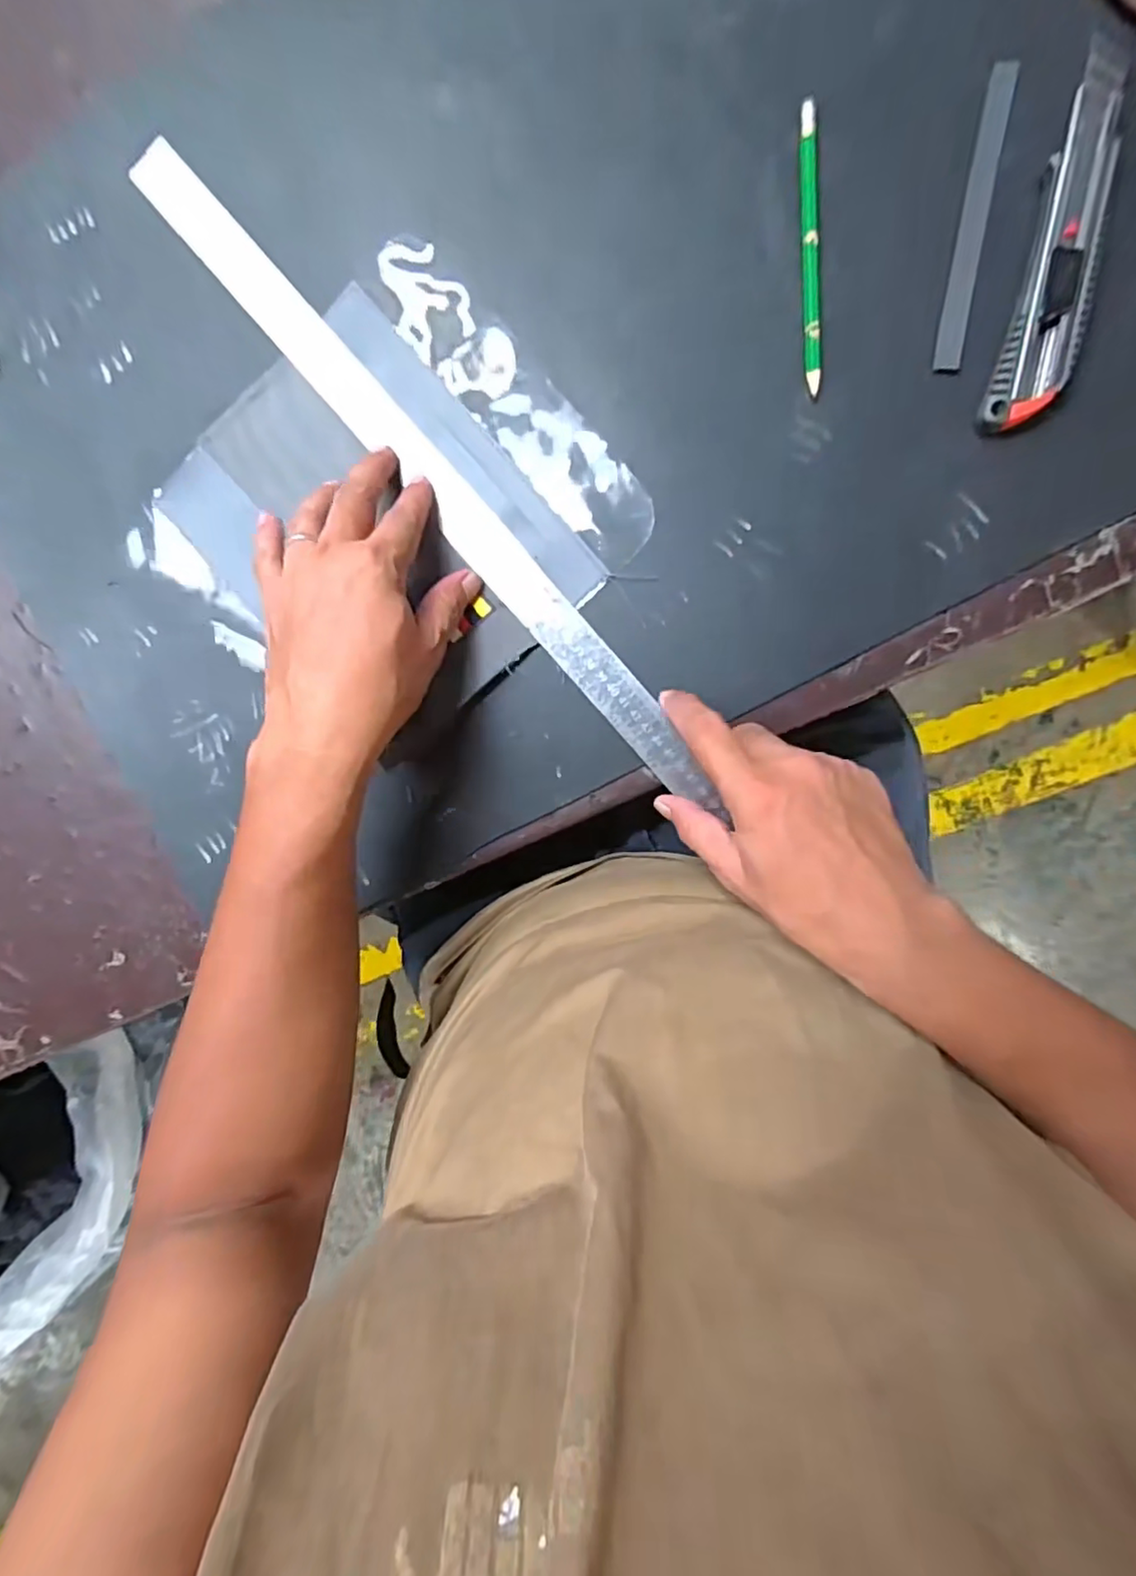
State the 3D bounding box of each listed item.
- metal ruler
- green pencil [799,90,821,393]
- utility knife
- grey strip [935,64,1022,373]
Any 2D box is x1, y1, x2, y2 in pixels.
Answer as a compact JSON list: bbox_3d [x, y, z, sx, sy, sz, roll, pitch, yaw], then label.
[{"bbox_3d":[-0.075,-0.173,0.364,0.028,0.006,0.473,-41,92,5],"label":"metal ruler"},{"bbox_3d":[0.126,-0.279,0.329,0.009,0.008,0.136,-4,96,6],"label":"green pencil"},{"bbox_3d":[0.247,-0.269,0.313,0.036,0.016,0.175,12,98,4],"label":"utility knife"},{"bbox_3d":[0.207,-0.288,0.322,0.012,0.004,0.140,10,98,16],"label":"grey strip"}]

